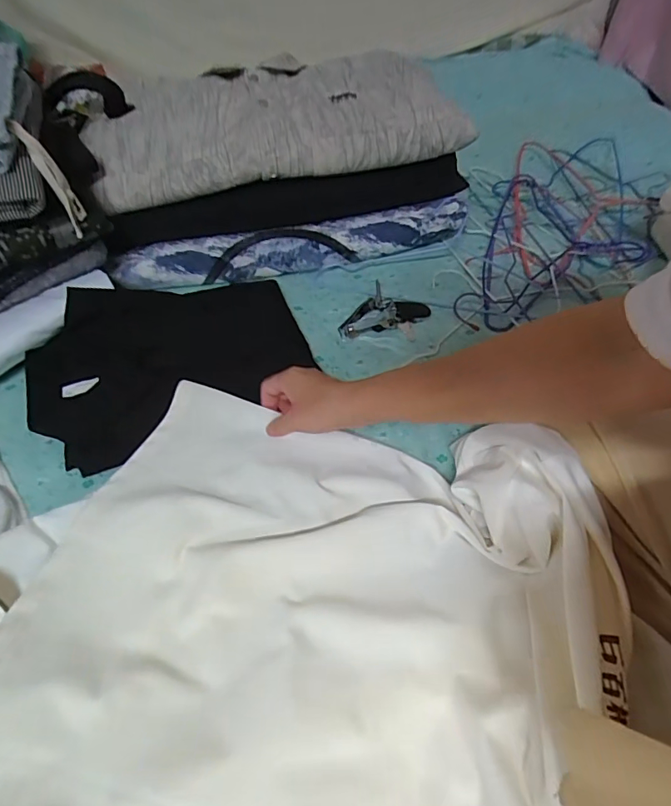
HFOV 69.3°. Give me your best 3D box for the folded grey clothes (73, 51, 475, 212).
[{"bbox_3d":[-0.090,-0.435,0.739,0.524,0.084,0.299,-10,50,-7],"label":"folded grey clothes"}]

